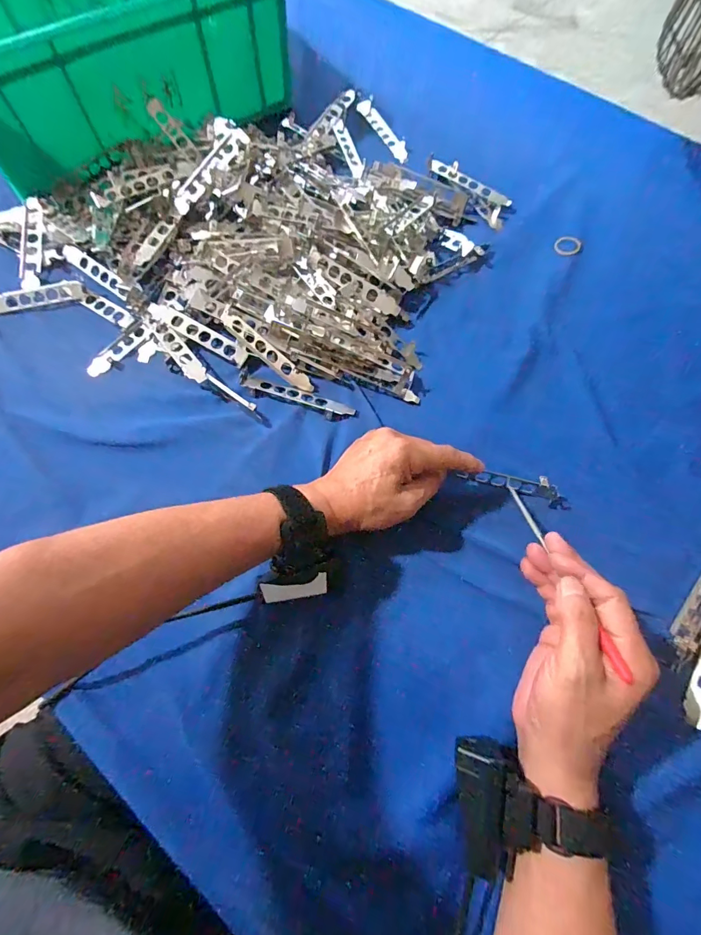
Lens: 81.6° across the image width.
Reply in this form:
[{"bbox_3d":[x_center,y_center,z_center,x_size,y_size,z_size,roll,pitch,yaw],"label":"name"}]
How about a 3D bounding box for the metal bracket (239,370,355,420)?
[{"bbox_3d":[-0.055,-0.073,0.420,0.124,0.010,0.021,19,70,6],"label":"metal bracket"}]

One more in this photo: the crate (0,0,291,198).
[{"bbox_3d":[-0.320,-0.572,0.520,0.402,0.136,0.307,-34,74,-13],"label":"crate"}]

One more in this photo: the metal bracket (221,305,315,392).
[{"bbox_3d":[-0.087,-0.120,0.425,0.120,0.012,0.016,41,76,-3],"label":"metal bracket"}]

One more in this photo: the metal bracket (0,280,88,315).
[{"bbox_3d":[-0.361,-0.194,0.462,0.120,0.009,0.025,-10,70,-5],"label":"metal bracket"}]

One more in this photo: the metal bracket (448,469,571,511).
[{"bbox_3d":[0.153,0.015,0.380,0.108,0.009,0.024,15,72,3],"label":"metal bracket"}]

